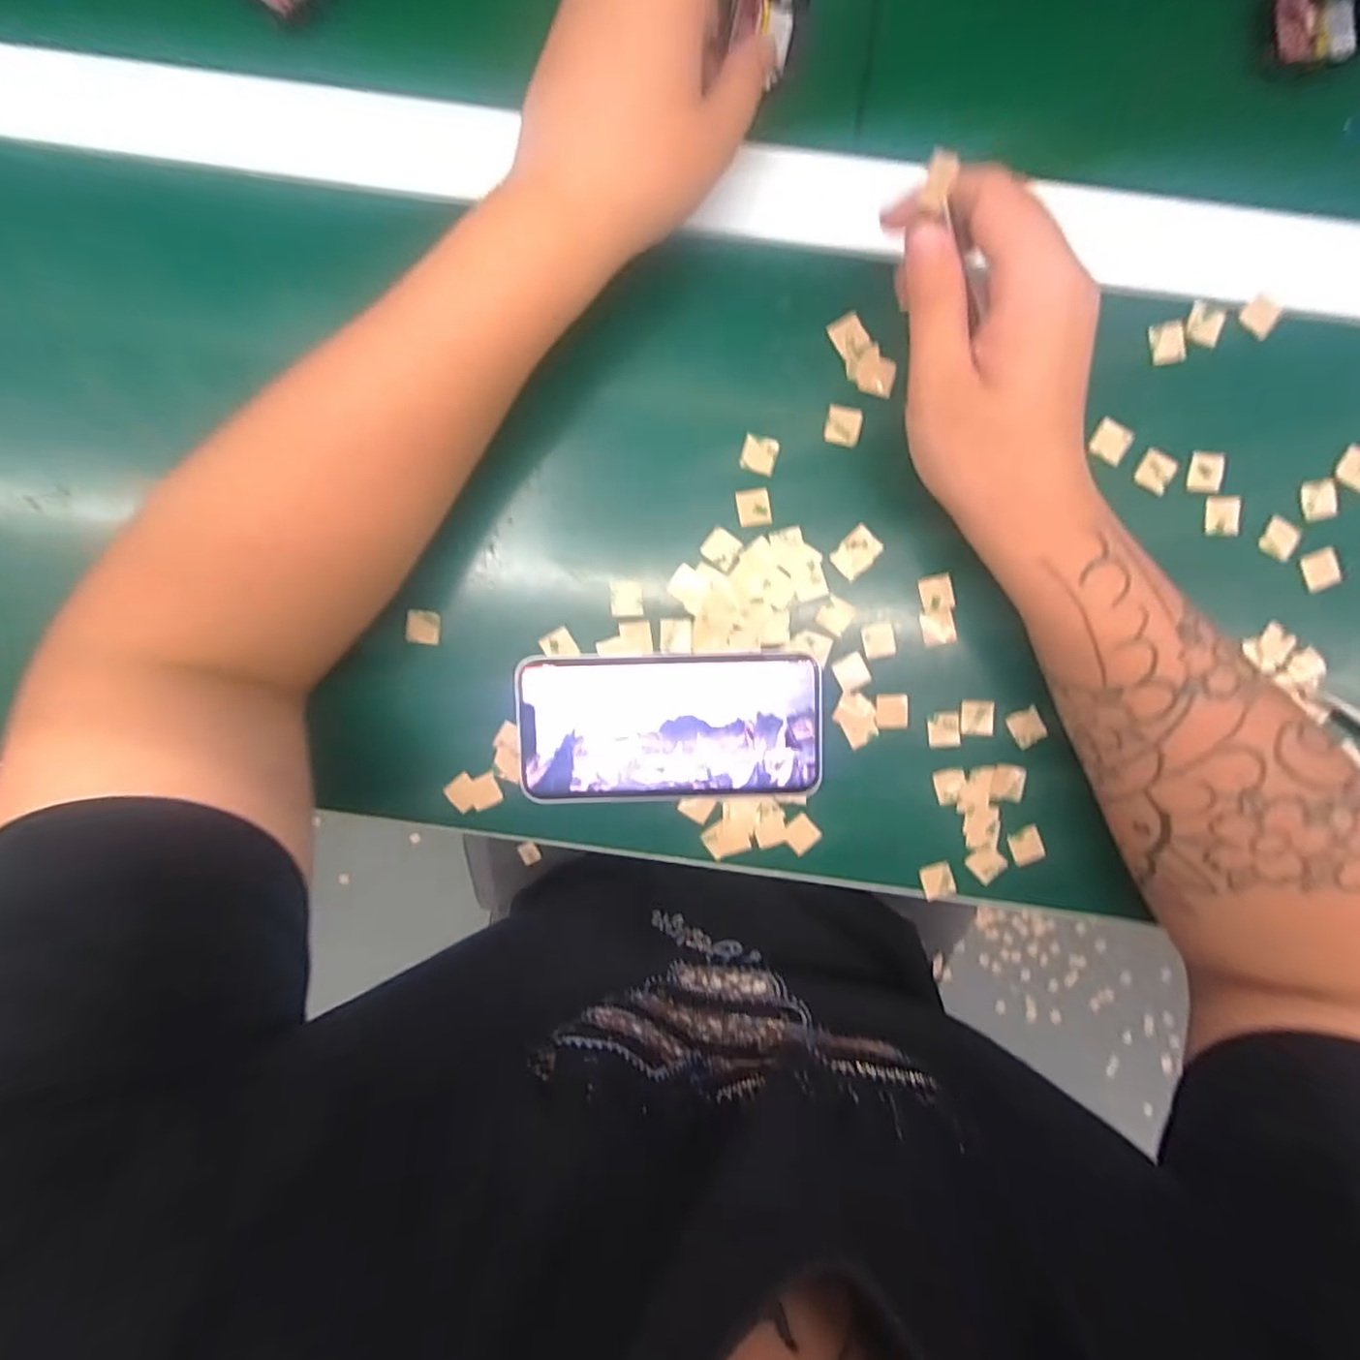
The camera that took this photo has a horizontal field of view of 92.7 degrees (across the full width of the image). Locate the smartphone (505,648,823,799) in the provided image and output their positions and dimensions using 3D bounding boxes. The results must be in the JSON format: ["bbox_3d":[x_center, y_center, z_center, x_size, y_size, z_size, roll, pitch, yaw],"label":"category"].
[{"bbox_3d":[-0.004,0.023,0.315,0.144,0.010,0.070,-1,94,2],"label":"smartphone"}]

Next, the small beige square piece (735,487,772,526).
[{"bbox_3d":[0.035,-0.082,0.310,0.016,0.004,0.017,-10,93,3],"label":"small beige square piece"}]

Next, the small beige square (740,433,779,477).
[{"bbox_3d":[0.038,-0.107,0.307,0.016,0.004,0.016,18,94,1],"label":"small beige square"}]

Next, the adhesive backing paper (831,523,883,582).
[{"bbox_3d":[0.085,-0.061,0.311,0.017,0.004,0.023,42,94,-1],"label":"adhesive backing paper"}]

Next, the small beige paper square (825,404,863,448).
[{"bbox_3d":[0.077,-0.120,0.307,0.015,0.006,0.017,14,94,1],"label":"small beige paper square"}]

